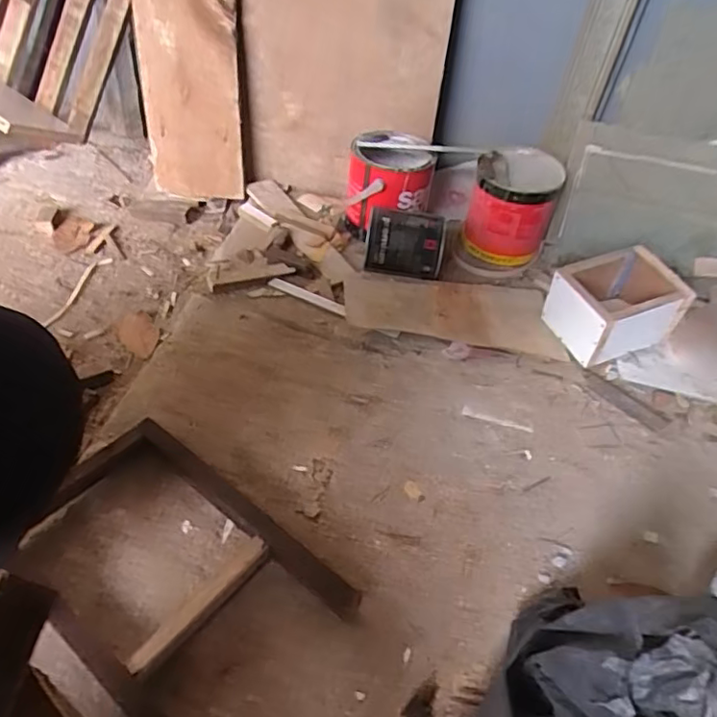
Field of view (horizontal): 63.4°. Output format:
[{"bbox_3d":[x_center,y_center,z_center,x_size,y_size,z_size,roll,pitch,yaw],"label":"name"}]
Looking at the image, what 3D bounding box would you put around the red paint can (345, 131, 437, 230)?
[{"bbox_3d":[0.055,-0.309,1.048,0.154,0.146,0.136,23,46,14],"label":"red paint can"}]

